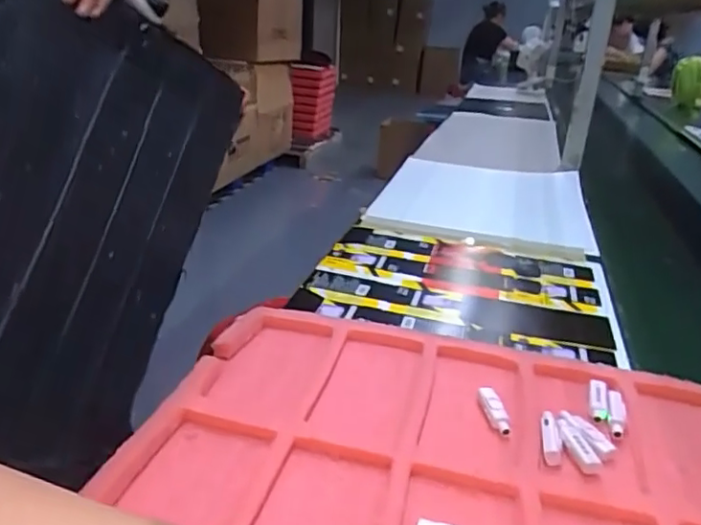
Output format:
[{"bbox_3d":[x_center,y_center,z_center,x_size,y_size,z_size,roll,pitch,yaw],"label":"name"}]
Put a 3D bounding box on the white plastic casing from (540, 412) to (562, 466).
[{"bbox_3d":[0.167,0.145,0.500,0.016,0.014,0.050,8,21,9],"label":"white plastic casing"}]

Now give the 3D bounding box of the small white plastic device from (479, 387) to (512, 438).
[{"bbox_3d":[0.127,0.130,0.532,0.014,0.011,0.052,2,21,-7],"label":"small white plastic device"}]

